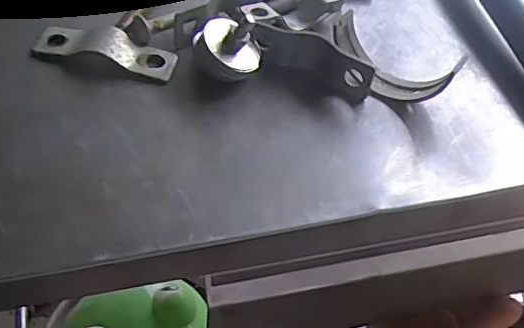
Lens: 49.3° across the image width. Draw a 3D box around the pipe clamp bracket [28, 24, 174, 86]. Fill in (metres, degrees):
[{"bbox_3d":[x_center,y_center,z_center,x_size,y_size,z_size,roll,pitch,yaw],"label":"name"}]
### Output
[{"bbox_3d":[-0.074,-0.054,0.270,0.065,0.011,0.022,10,51,1],"label":"pipe clamp bracket"}]

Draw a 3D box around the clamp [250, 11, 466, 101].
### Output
[{"bbox_3d":[0.043,-0.051,0.274,0.096,0.022,0.033,23,53,12],"label":"clamp"}]

